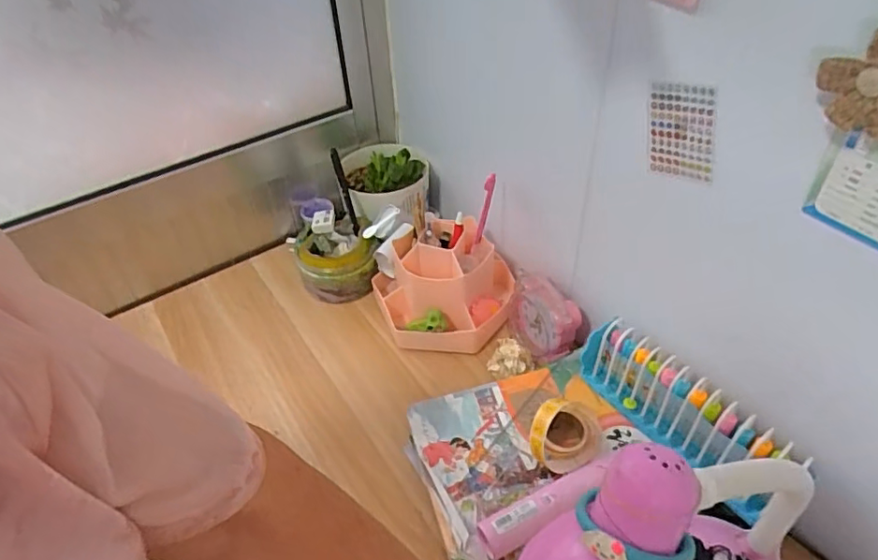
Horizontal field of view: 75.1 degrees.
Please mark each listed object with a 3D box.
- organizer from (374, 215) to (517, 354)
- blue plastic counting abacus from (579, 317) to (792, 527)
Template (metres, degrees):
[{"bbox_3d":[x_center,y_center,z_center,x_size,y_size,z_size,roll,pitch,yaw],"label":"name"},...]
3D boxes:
[{"bbox_3d":[0.002,0.007,0.747,0.189,0.131,0.125,2,43,7],"label":"organizer"},{"bbox_3d":[0.239,0.126,0.573,0.042,0.082,0.211,-27,48,-23],"label":"blue plastic counting abacus"}]

